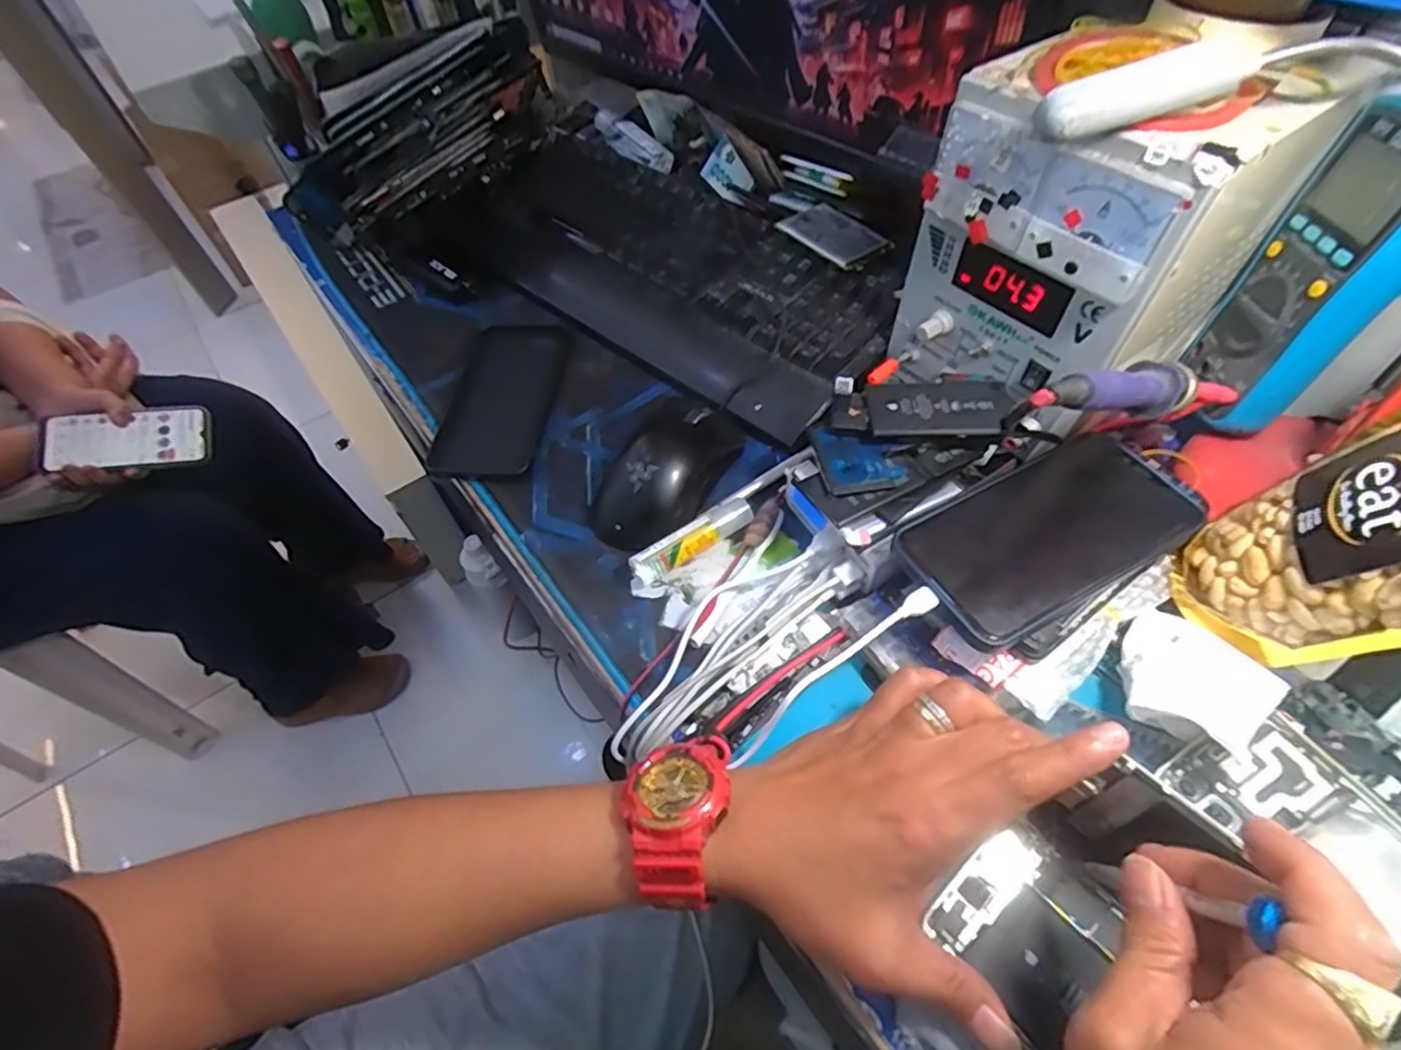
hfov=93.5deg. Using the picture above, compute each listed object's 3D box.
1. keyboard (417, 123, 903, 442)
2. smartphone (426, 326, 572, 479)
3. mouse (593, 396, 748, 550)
[{"bbox_3d":[-0.038,-0.237,0.586,0.452,0.041,0.201,38,65,25],"label":"keyboard"},{"bbox_3d":[-0.155,-0.103,0.517,0.081,0.006,0.158,5,55,6],"label":"smartphone"},{"bbox_3d":[-0.023,-0.039,0.451,0.064,0.037,0.121,24,59,18],"label":"mouse"}]

